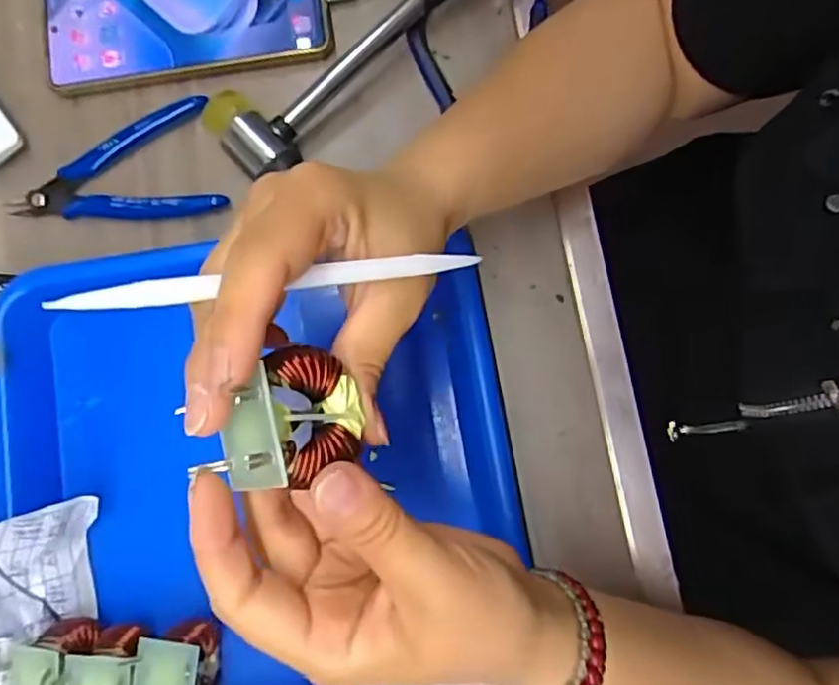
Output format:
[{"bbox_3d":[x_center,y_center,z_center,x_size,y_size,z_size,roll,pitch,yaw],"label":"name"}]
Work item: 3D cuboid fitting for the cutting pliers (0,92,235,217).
[{"bbox_3d":[-0.171,-0.092,0.368,0.116,0.014,0.063,-17,81,-2],"label":"cutting pliers"}]

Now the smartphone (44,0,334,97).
[{"bbox_3d":[-0.136,-0.192,0.378,0.162,0.009,0.080,-12,81,-1],"label":"smartphone"}]

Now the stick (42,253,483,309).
[{"bbox_3d":[-0.038,-0.020,0.204,0.137,0.004,0.007,-9,77,-29],"label":"stick"}]

